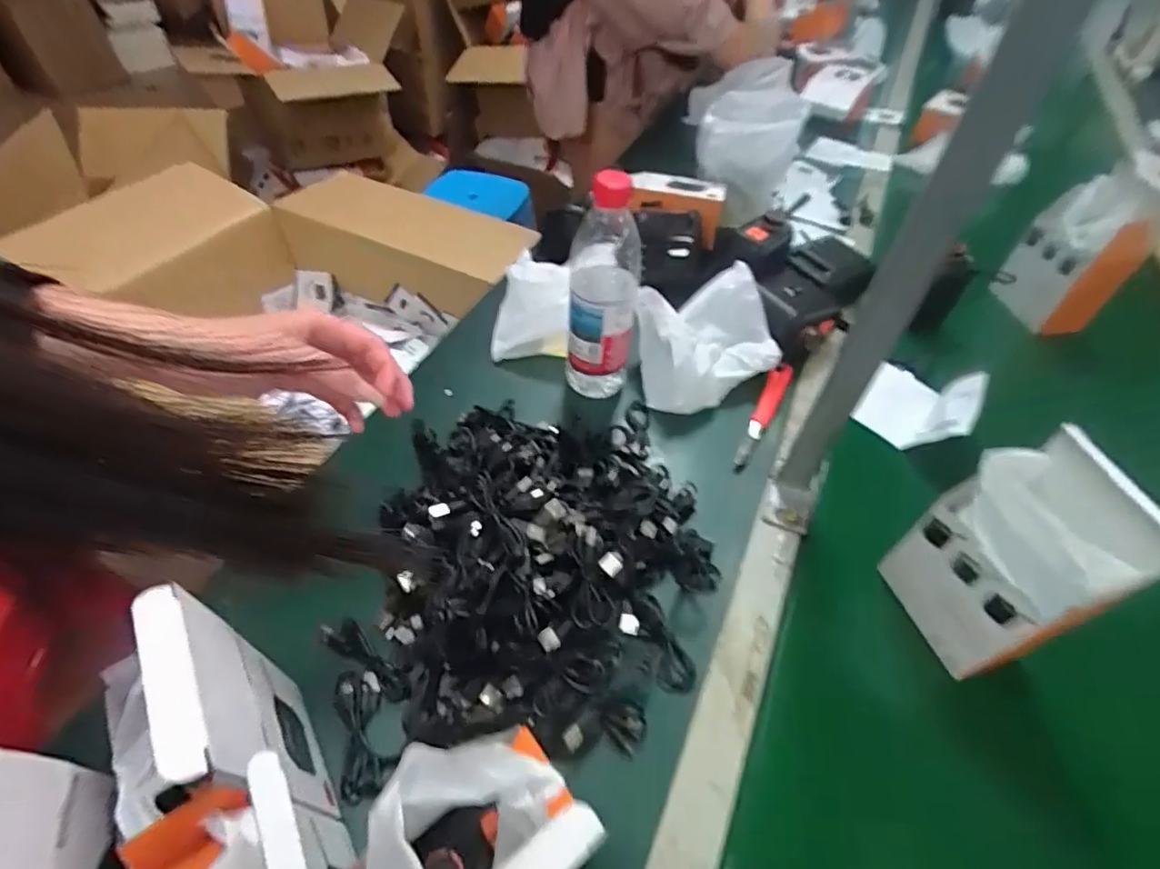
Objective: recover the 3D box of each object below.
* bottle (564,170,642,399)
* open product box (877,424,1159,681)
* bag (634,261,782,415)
[{"bbox_3d":[0.022,-0.133,0.550,0.072,0.213,0.078,3,49,-2],"label":"bottle"},{"bbox_3d":[0.302,0.087,0.400,0.068,0.161,0.100,-15,52,-17],"label":"open product box"},{"bbox_3d":[0.137,-0.100,0.607,0.150,0.088,0.120,-8,50,-11],"label":"bag"}]

